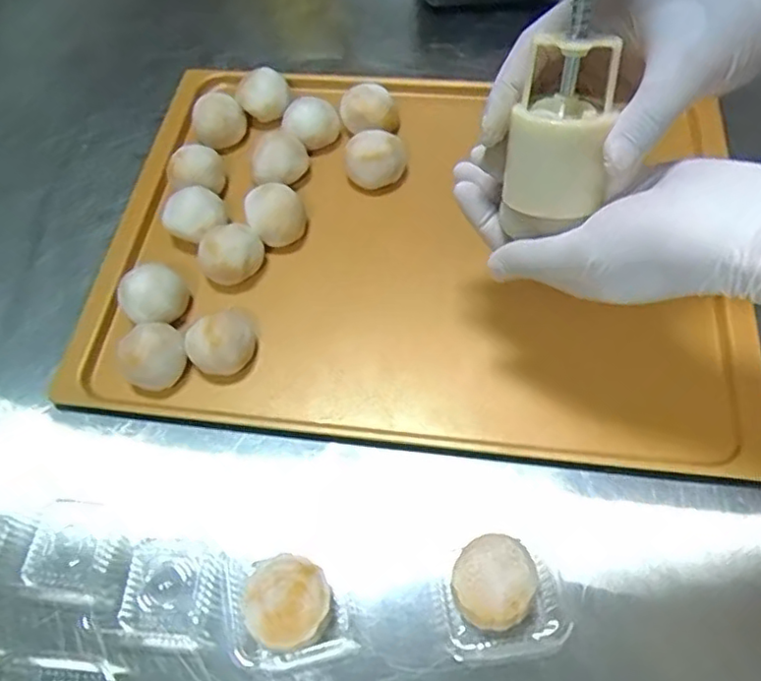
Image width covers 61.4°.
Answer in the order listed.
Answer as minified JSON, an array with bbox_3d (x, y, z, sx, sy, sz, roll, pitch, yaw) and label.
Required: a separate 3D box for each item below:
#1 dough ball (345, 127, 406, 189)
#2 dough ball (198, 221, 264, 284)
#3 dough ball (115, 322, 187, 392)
[{"bbox_3d":[-0.005,-0.131,0.468,0.034,0.029,0.043,27,66,18],"label":"dough ball"},{"bbox_3d":[-0.102,-0.058,0.437,0.043,0.032,0.040,-2,60,3],"label":"dough ball"},{"bbox_3d":[-0.141,0.009,0.400,0.038,0.030,0.038,-2,60,3],"label":"dough ball"}]

